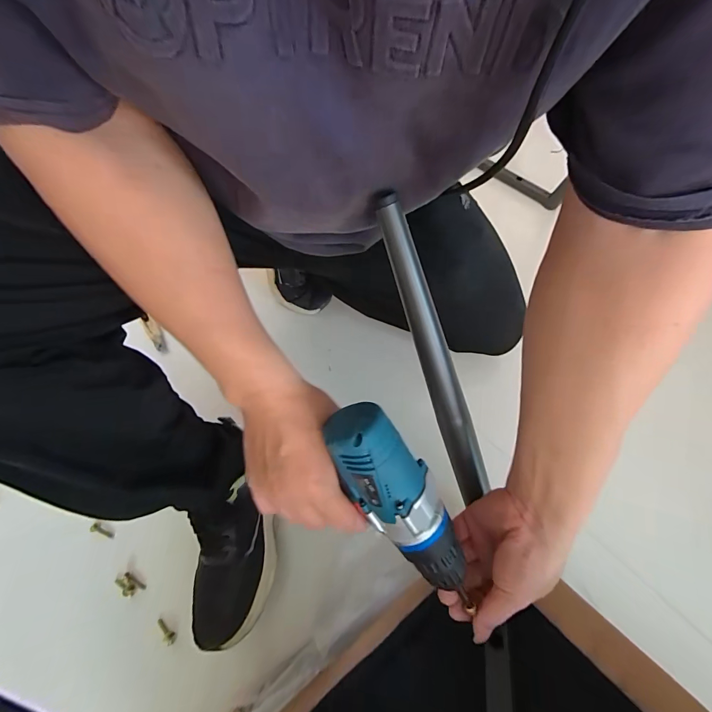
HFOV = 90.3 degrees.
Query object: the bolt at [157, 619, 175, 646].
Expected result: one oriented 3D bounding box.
[{"bbox_3d":[-0.258,0.373,0.479,0.038,0.011,0.012,29,68,29],"label":"bolt"}]

